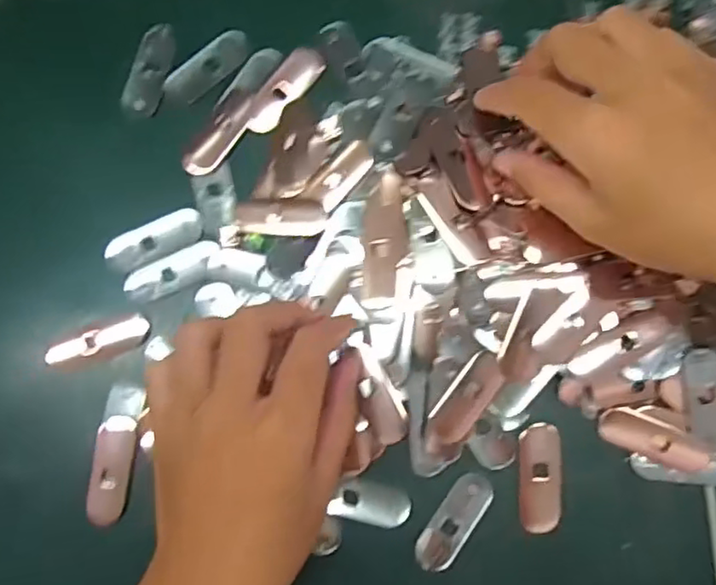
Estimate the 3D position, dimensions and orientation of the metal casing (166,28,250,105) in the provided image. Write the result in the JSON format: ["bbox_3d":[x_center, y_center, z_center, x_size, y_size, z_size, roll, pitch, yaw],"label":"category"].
[{"bbox_3d":[-0.079,-0.119,0.336,0.049,0.005,0.018,-42,83,-2],"label":"metal casing"}]

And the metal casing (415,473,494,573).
[{"bbox_3d":[0.046,0.110,0.305,0.019,0.004,0.050,33,86,6],"label":"metal casing"}]

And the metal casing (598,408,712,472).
[{"bbox_3d":[0.142,0.071,0.306,0.051,0.005,0.016,23,85,5],"label":"metal casing"}]

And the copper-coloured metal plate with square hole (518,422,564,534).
[{"bbox_3d":[0.088,0.089,0.306,0.021,0.004,0.050,0,83,3],"label":"copper-coloured metal plate with square hole"}]

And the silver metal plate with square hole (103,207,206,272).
[{"bbox_3d":[-0.105,-0.027,0.327,0.052,0.005,0.020,-22,83,0],"label":"silver metal plate with square hole"}]

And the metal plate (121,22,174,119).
[{"bbox_3d":[-0.108,-0.117,0.335,0.019,0.005,0.050,18,85,5],"label":"metal plate"}]

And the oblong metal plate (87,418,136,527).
[{"bbox_3d":[-0.121,0.087,0.313,0.021,0.007,0.050,6,84,3],"label":"oblong metal plate"}]

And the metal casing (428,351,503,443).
[{"bbox_3d":[0.053,0.051,0.309,0.020,0.008,0.046,36,86,6],"label":"metal casing"}]

